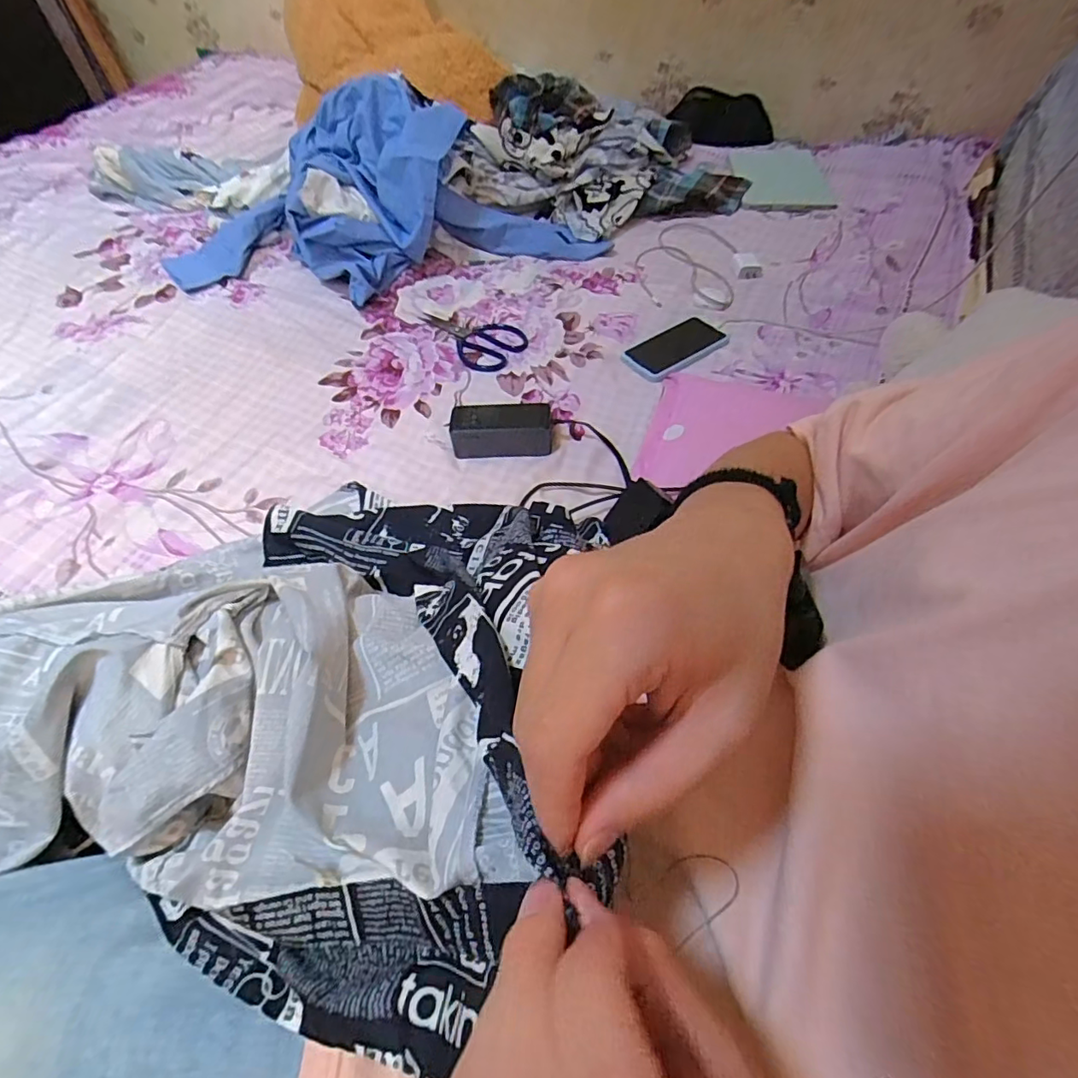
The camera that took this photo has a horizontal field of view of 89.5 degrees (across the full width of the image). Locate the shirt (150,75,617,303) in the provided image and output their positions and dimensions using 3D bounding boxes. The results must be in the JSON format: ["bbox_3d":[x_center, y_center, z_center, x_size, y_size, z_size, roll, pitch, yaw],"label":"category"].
[{"bbox_3d":[-0.261,-0.574,0.913,0.743,0.213,0.303,-14,56,-9],"label":"shirt"}]

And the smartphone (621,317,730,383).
[{"bbox_3d":[0.218,-0.301,0.844,0.180,0.007,0.087,-32,61,-20],"label":"smartphone"}]

